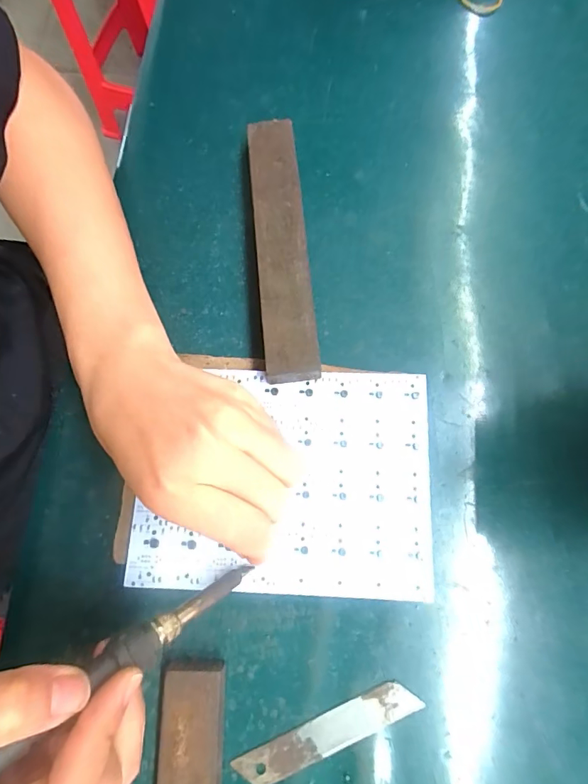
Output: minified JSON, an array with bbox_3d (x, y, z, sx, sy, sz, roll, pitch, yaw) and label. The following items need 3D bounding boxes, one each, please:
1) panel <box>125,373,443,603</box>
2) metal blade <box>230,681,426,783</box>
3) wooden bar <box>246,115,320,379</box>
[{"bbox_3d":[-0.006,0.049,0.249,0.165,0.004,0.125,2,76,3],"label":"panel"},{"bbox_3d":[0.018,0.180,0.226,0.099,0.004,0.018,-24,76,-4],"label":"metal blade"},{"bbox_3d":[-0.009,-0.096,0.283,0.032,0.030,0.184,-6,75,1],"label":"wooden bar"}]

